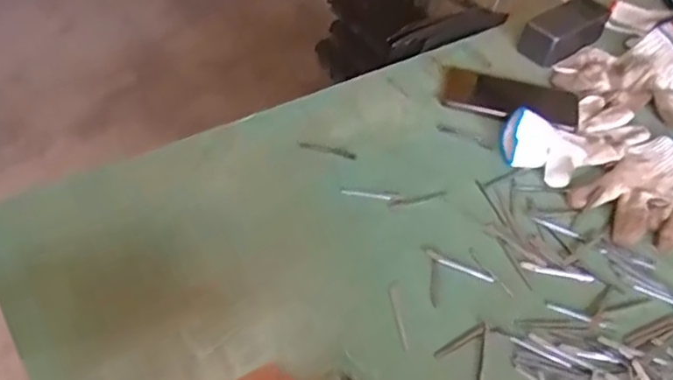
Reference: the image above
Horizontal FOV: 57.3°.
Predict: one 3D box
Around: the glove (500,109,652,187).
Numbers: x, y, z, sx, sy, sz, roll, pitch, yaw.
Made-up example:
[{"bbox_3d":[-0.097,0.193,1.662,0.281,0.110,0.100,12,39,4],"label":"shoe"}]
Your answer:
[{"bbox_3d":[0.276,-0.066,0.705,0.190,0.038,0.095,-20,52,-24],"label":"glove"}]

